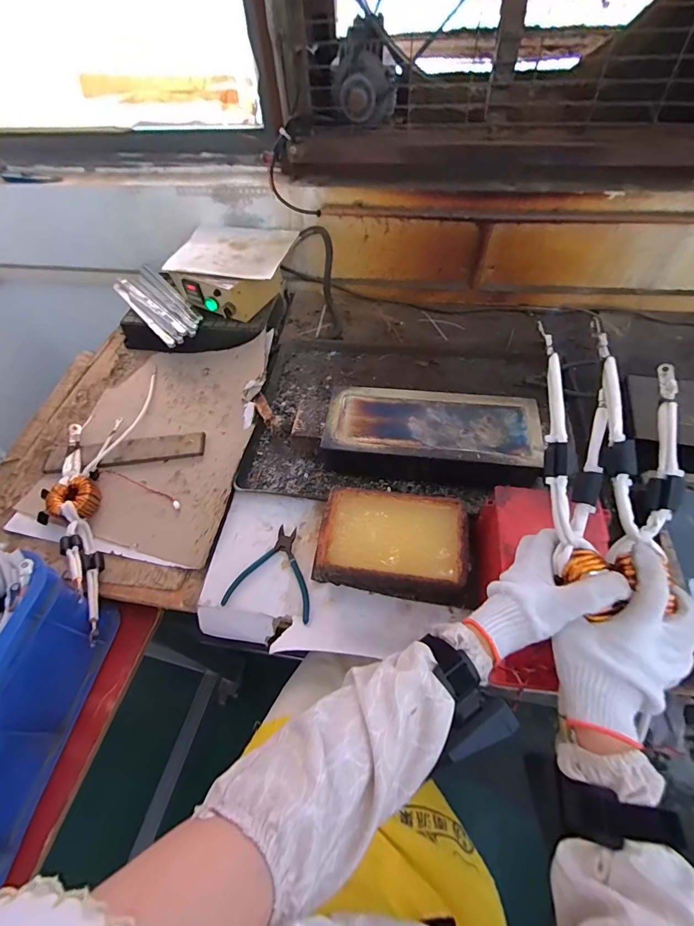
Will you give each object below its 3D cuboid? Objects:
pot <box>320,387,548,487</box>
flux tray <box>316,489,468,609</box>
[{"bbox_3d":[0.139,-0.039,0.681,0.341,0.092,0.163,6,55,7],"label":"pot"},{"bbox_3d":[0.064,0.117,0.596,0.208,0.071,0.139,6,56,7],"label":"flux tray"}]

